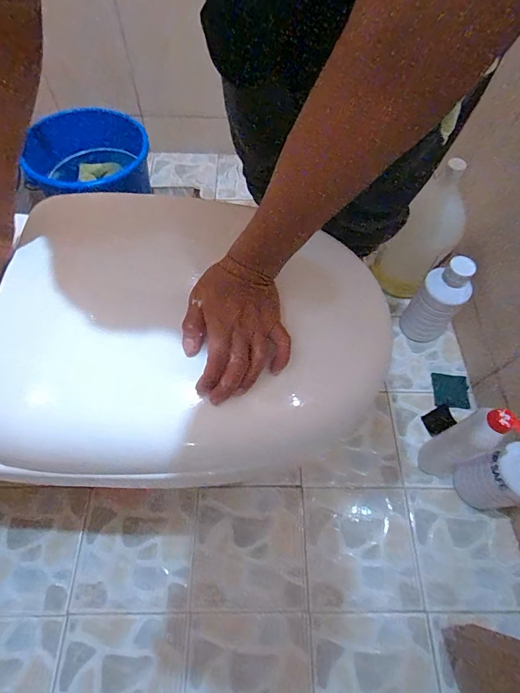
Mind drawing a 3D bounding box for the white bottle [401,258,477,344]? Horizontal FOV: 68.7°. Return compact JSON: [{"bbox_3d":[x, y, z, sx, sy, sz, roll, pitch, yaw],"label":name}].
[{"bbox_3d":[0.363,-0.097,0.765,0.096,0.200,0.076,38,68,16],"label":"white bottle"}]

